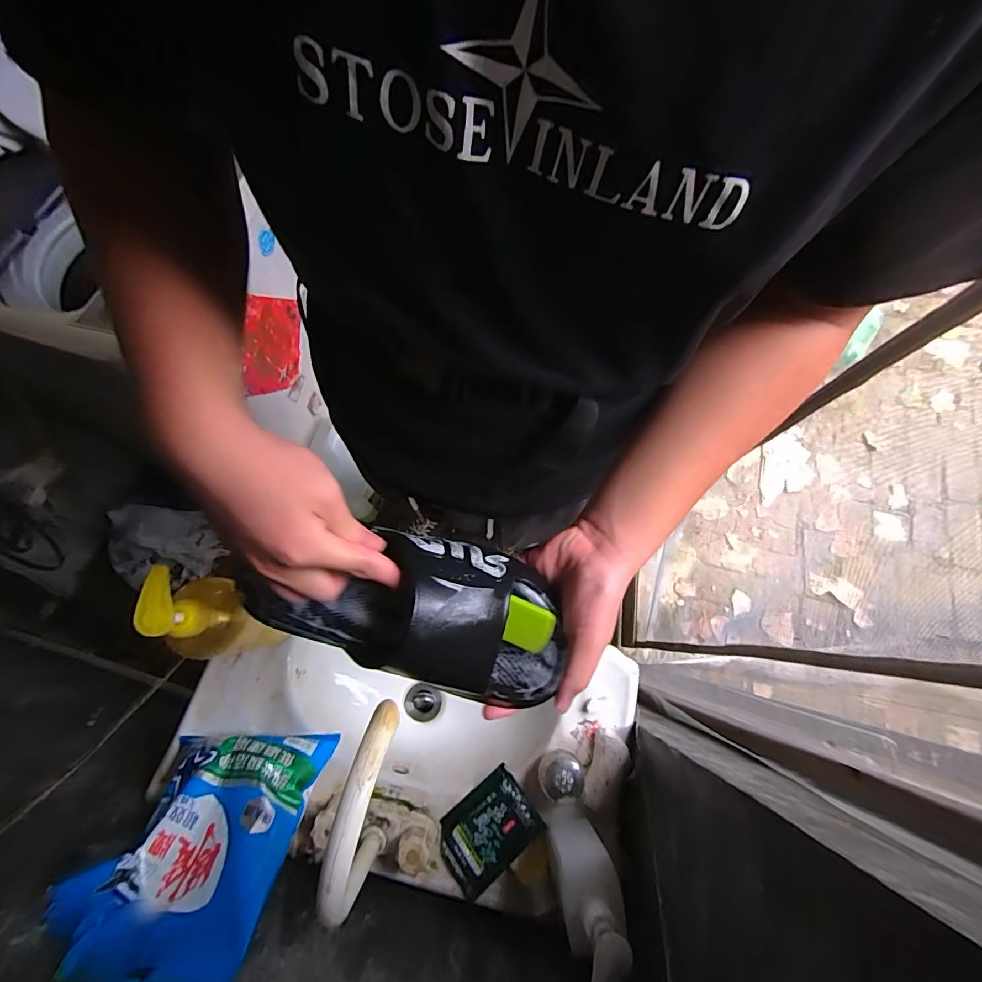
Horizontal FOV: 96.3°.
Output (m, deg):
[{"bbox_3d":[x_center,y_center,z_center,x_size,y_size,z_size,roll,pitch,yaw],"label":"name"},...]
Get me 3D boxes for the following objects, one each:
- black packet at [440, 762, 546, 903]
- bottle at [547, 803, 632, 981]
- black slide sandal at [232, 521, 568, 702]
[{"bbox_3d":[-0.006,0.431,0.563,0.123,0.019,0.084,-38,78,-11],"label":"black packet"},{"bbox_3d":[0.102,0.421,0.468,0.066,0.175,0.084,-15,74,-5],"label":"bottle"},{"bbox_3d":[-0.074,0.096,0.347,0.261,0.074,0.111,4,73,4],"label":"black slide sandal"}]

